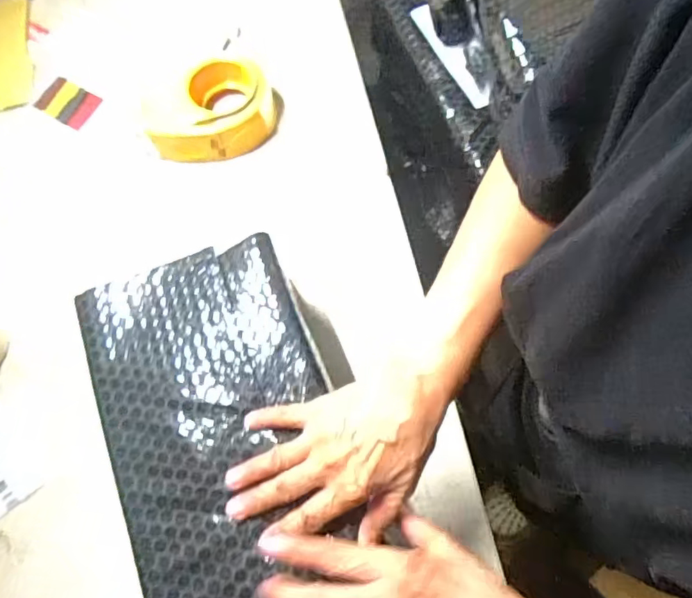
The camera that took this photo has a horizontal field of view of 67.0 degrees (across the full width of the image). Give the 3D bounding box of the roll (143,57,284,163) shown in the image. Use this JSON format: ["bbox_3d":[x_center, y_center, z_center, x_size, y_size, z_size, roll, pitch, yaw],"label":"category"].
[{"bbox_3d":[-0.157,-0.227,0.613,0.147,0.064,0.120,1,73,5],"label":"roll"}]

